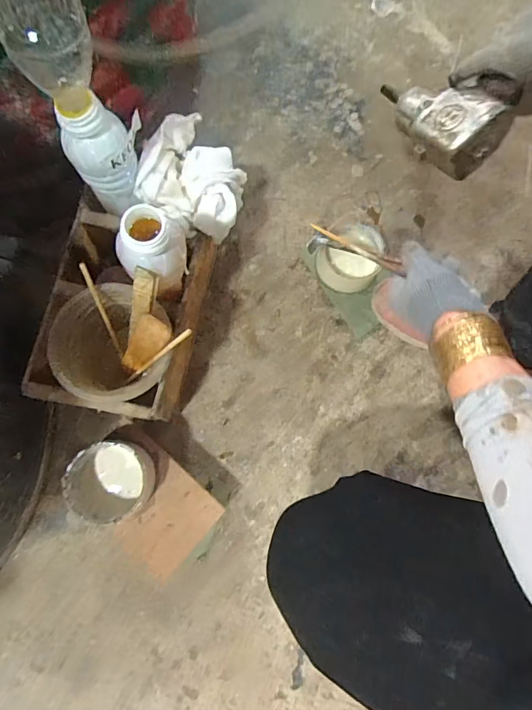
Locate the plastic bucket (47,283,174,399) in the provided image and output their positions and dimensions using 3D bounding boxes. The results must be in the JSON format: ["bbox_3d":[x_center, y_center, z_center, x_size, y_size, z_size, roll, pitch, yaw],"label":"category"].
[{"bbox_3d":[-0.148,-0.002,0.442,0.099,0.091,0.111,37,79,5],"label":"plastic bucket"}]

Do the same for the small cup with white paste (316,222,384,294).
[{"bbox_3d":[0.117,-0.129,0.574,0.088,0.044,0.076,-43,84,-10],"label":"small cup with white paste"}]

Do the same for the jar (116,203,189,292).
[{"bbox_3d":[-0.097,-0.098,0.376,0.049,0.074,0.058,25,79,2],"label":"jar"}]

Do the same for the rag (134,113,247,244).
[{"bbox_3d":[-0.078,-0.194,0.472,0.117,0.057,0.130,34,79,4],"label":"rag"}]

